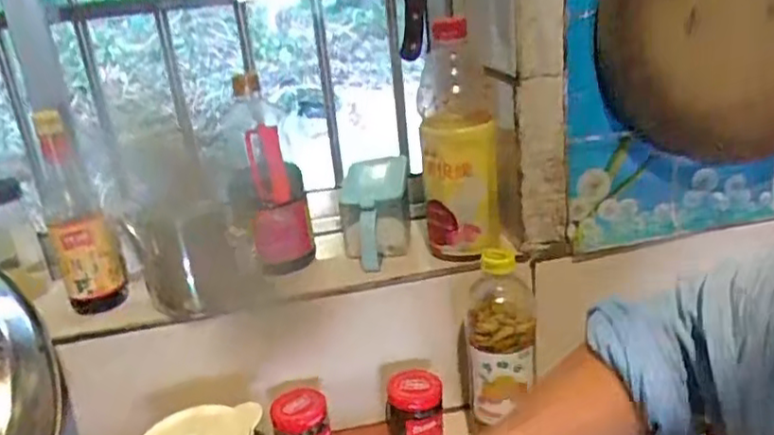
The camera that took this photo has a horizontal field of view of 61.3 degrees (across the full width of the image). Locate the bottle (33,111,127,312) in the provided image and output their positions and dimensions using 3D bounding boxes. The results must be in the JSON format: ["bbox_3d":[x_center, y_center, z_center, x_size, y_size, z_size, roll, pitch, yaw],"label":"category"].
[{"bbox_3d":[-0.362,-0.001,0.762,0.067,0.241,0.061,-18,24,-26],"label":"bottle"}]

